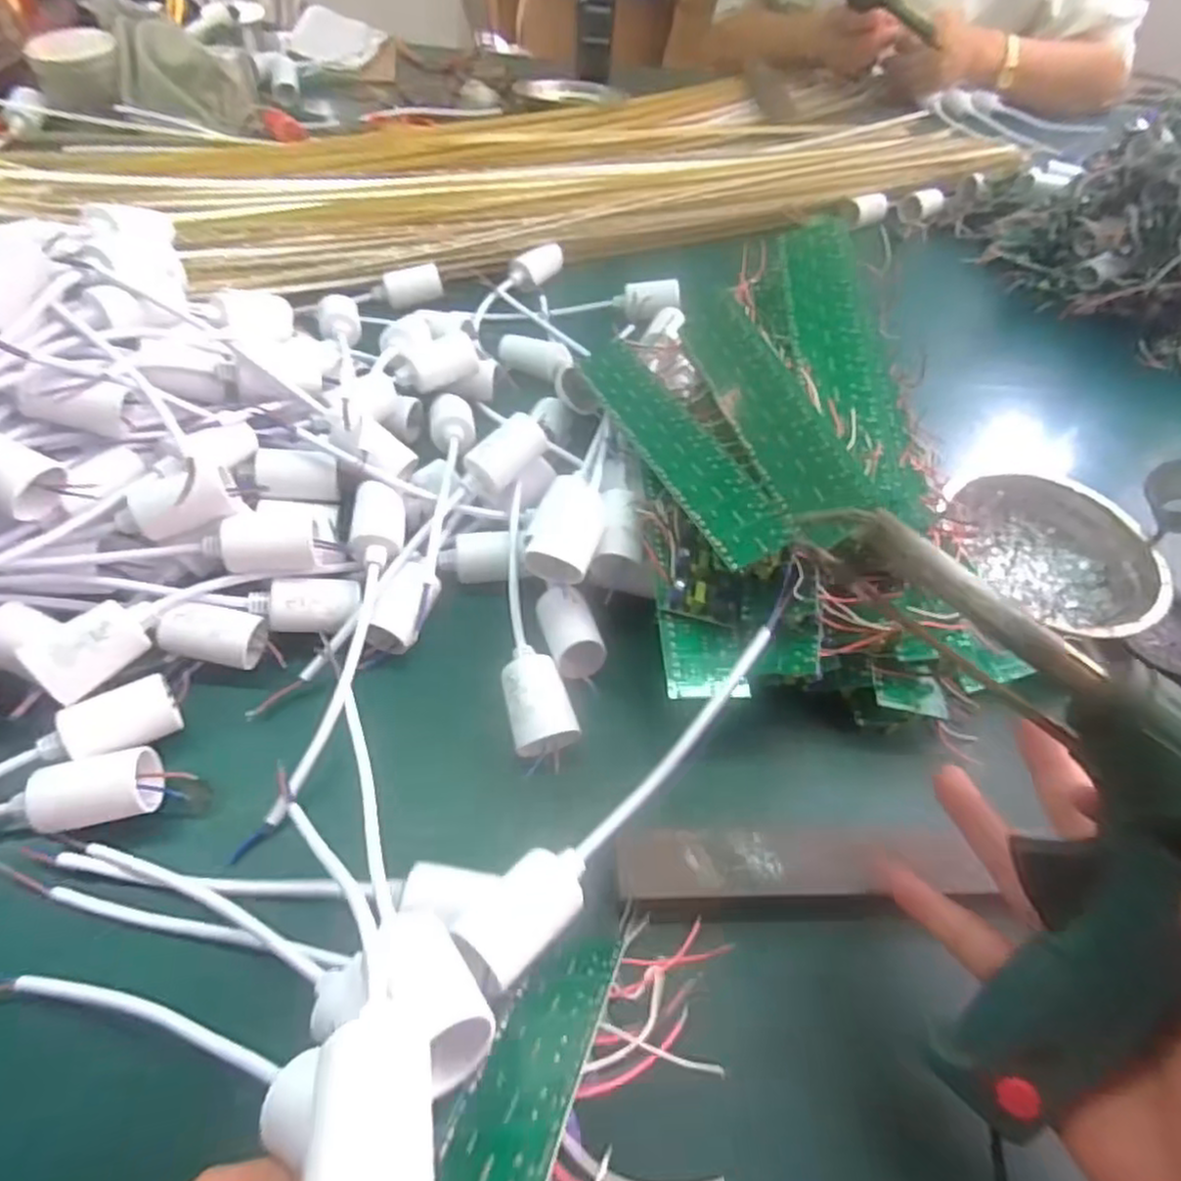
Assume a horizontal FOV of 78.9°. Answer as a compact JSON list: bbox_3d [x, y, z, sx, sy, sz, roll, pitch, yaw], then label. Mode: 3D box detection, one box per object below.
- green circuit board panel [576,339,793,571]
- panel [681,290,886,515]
[{"bbox_3d":[0.041,-0.082,0.383,0.036,0.004,0.198,-27,49,-2],"label":"green circuit board panel"},{"bbox_3d":[0.089,-0.097,0.364,0.004,0.036,0.185,27,34,-38],"label":"panel"}]

